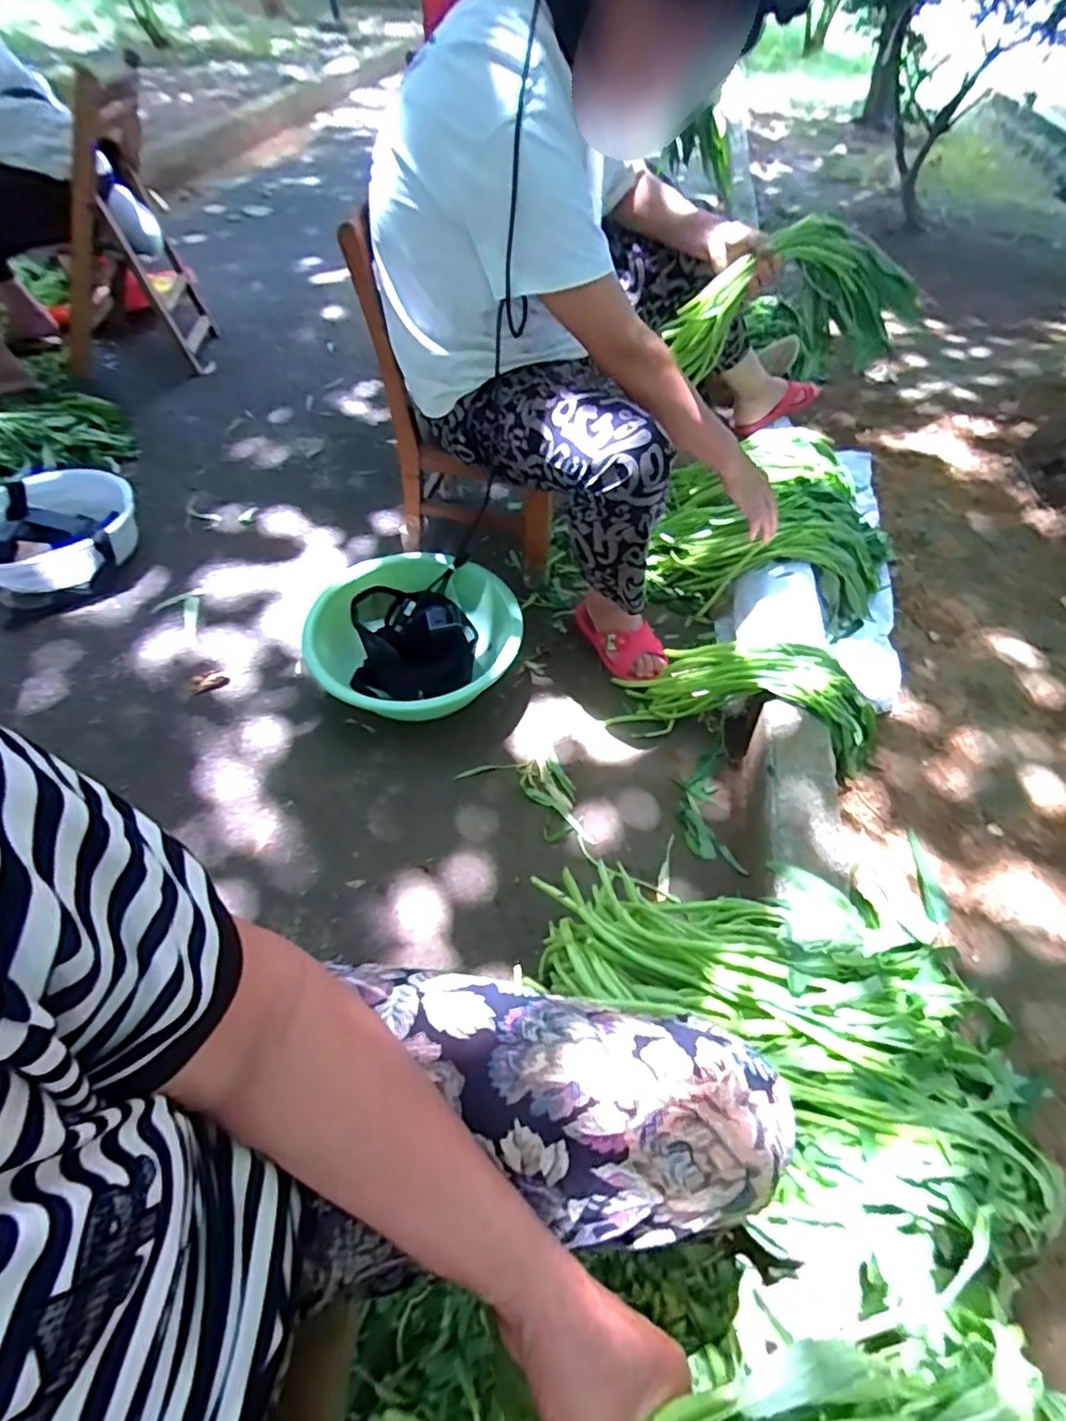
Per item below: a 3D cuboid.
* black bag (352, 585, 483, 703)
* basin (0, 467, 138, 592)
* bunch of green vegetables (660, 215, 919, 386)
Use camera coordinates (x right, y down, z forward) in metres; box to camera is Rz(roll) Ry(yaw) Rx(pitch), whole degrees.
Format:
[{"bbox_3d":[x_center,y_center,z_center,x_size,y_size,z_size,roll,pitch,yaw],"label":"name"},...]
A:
[{"bbox_3d":[-0.198,-0.132,1.055,0.212,0.128,0.213,7,55,5],"label":"black bag"},{"bbox_3d":[-0.959,-0.352,1.228,0.313,0.115,0.275,-29,59,-20],"label":"basin"},{"bbox_3d":[0.409,-0.653,0.991,0.341,0.199,0.126,15,55,11],"label":"bunch of green vegetables"}]

